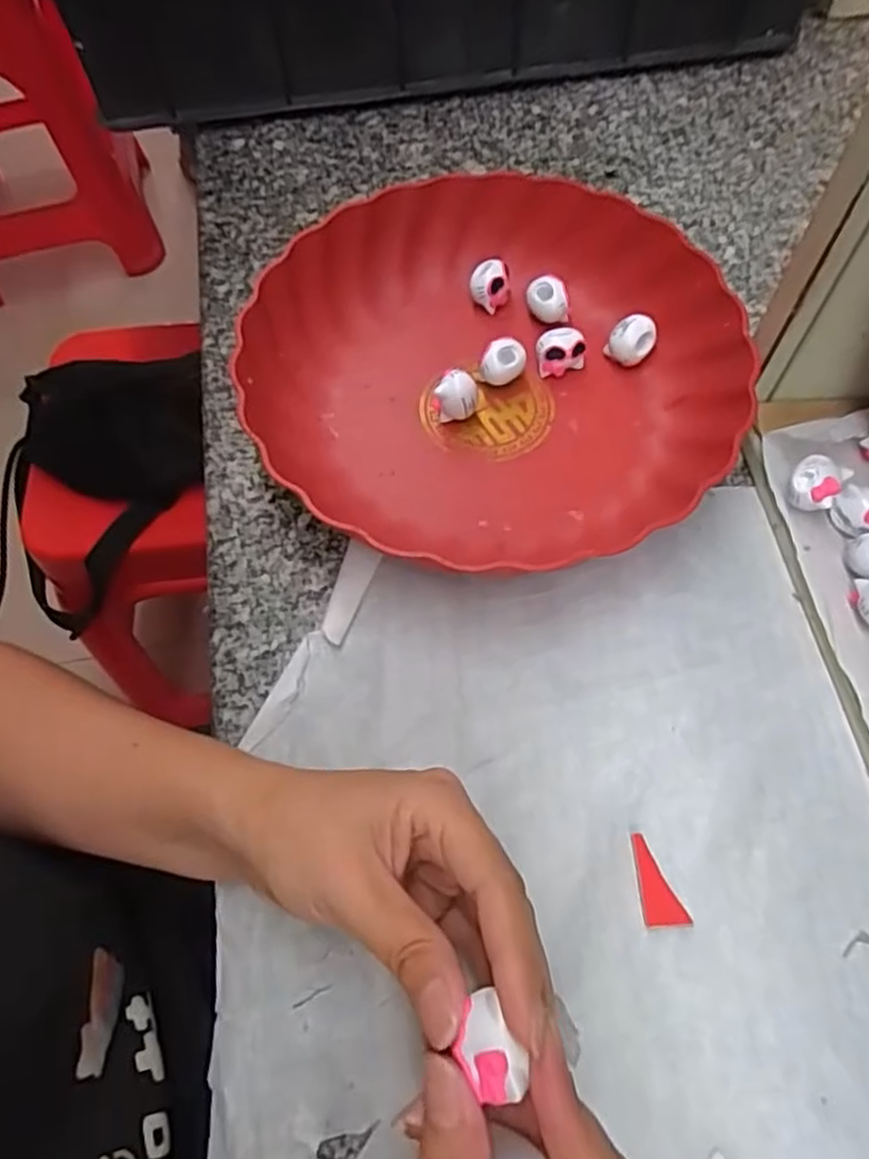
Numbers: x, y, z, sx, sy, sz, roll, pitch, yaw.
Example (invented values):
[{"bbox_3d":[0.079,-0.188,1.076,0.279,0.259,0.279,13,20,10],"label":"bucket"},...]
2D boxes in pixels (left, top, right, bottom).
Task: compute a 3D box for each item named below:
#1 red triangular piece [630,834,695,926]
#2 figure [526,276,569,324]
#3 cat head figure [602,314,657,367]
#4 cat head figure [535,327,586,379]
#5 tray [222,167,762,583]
[{"bbox_3d":[0.086,0.115,0.277,0.016,0.005,0.033,-4,63,-1],"label":"red triangular piece"},{"bbox_3d":[0.063,-0.154,0.404,0.020,0.024,0.019,-11,63,-4],"label":"figure"},{"bbox_3d":[0.105,-0.128,0.387,0.023,0.024,0.018,27,67,15],"label":"cat head figure"},{"bbox_3d":[0.067,-0.120,0.386,0.024,0.024,0.016,-16,63,-7],"label":"cat head figure"},{"bbox_3d":[0.029,-0.112,0.374,0.243,0.048,0.225,5,63,4],"label":"tray"}]

